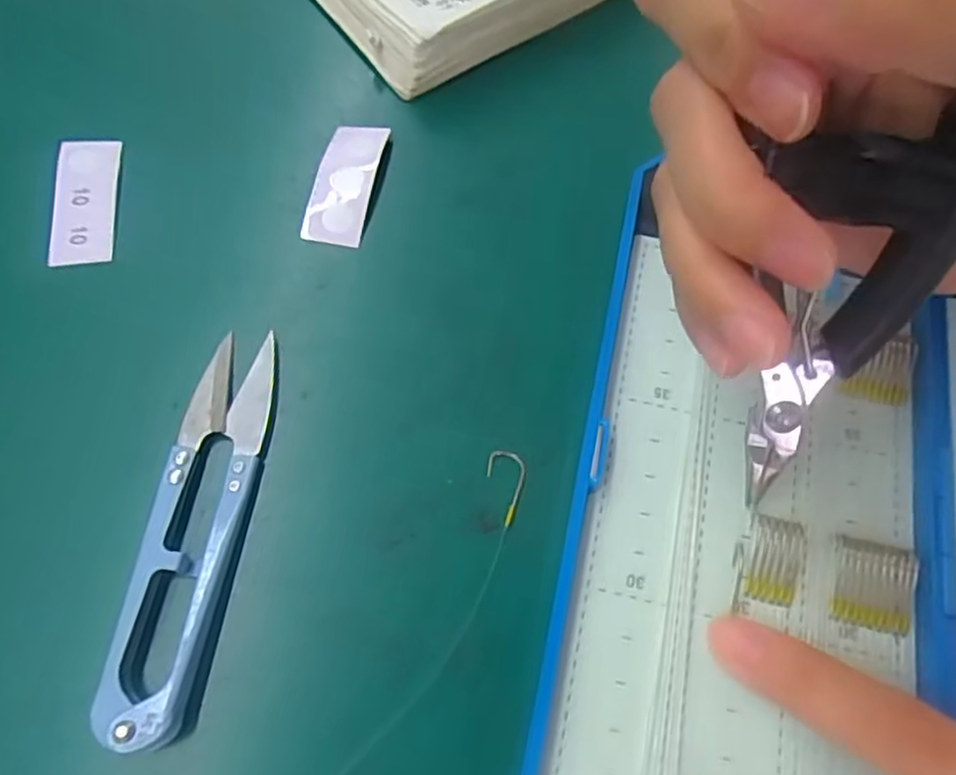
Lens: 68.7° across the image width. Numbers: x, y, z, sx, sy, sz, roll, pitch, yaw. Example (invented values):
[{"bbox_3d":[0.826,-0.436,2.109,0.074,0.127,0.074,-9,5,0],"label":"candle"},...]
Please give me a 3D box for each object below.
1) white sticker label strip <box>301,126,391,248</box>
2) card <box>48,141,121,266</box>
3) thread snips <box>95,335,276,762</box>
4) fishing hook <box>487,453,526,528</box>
[{"bbox_3d":[-0.042,-0.066,0.221,0.018,0.005,0.046,10,66,1],"label":"white sticker label strip"},{"bbox_3d":[-0.122,-0.059,0.217,0.018,0.004,0.046,-8,67,-6],"label":"card"},{"bbox_3d":[-0.069,0.032,0.172,0.023,0.012,0.099,6,66,0],"label":"thread snips"},{"bbox_3d":[0.007,0.026,0.183,0.010,0.004,0.020,9,68,1],"label":"fishing hook"}]

